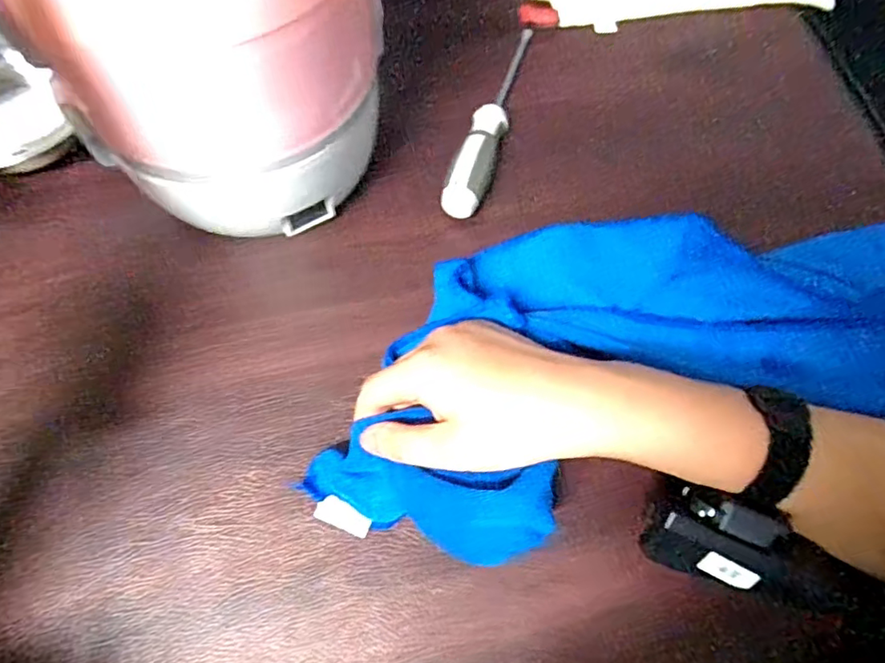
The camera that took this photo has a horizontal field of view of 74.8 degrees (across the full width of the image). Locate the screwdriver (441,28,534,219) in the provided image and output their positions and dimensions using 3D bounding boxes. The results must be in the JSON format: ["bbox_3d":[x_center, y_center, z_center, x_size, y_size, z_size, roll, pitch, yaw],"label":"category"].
[{"bbox_3d":[0.037,-0.155,0.407,0.025,0.026,0.177,17,69,5],"label":"screwdriver"}]

